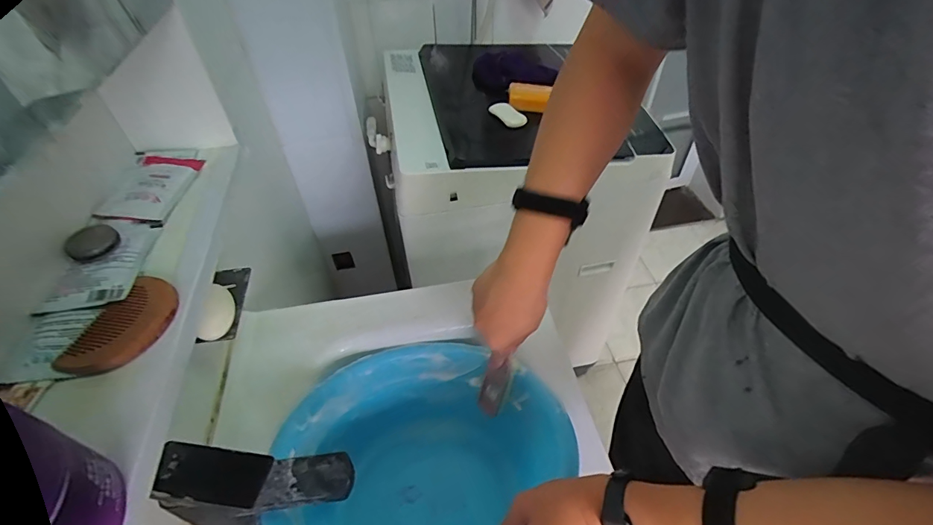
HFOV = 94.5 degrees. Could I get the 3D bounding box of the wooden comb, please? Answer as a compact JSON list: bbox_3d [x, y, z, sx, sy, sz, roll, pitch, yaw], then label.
[{"bbox_3d":[-0.231,0.041,0.293,0.049,0.008,0.077,11,48,11],"label":"wooden comb"}]

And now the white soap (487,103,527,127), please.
[{"bbox_3d":[0.084,-0.303,0.880,0.043,0.020,0.082,-23,51,-19],"label":"white soap"}]

